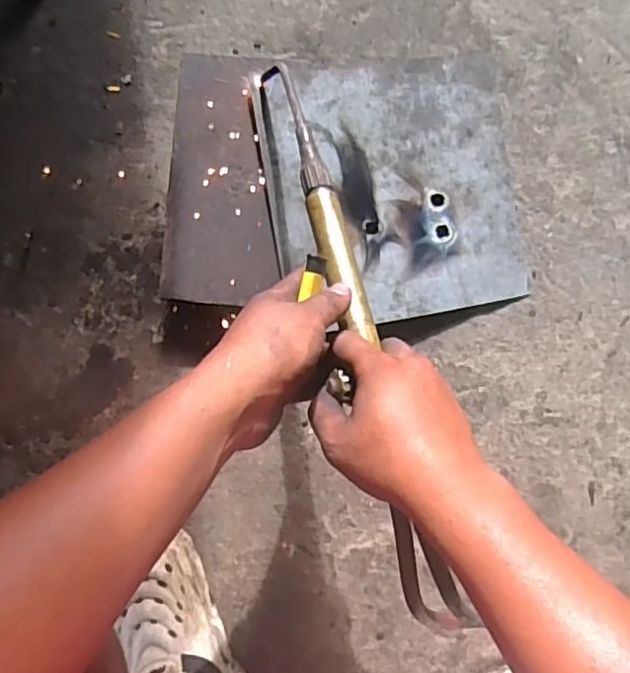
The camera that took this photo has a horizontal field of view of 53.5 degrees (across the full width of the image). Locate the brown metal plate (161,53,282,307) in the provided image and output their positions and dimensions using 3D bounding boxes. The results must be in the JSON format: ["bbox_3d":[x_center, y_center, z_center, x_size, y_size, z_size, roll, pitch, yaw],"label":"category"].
[{"bbox_3d":[-0.093,-0.162,0.645,0.115,0.007,0.253,4,89,0],"label":"brown metal plate"}]

